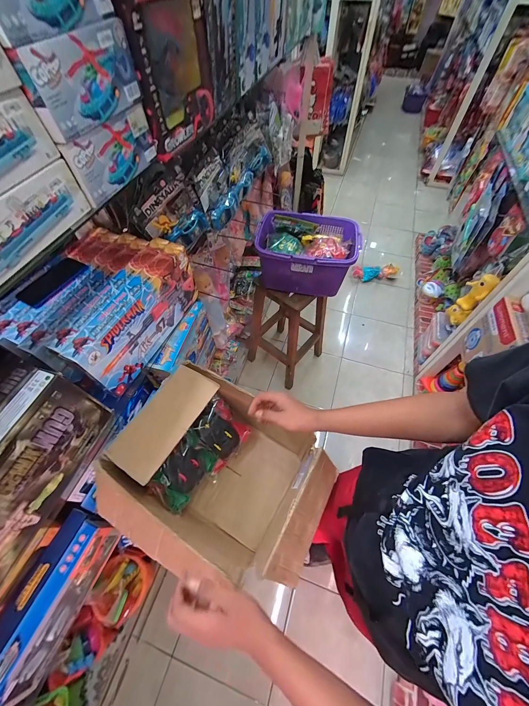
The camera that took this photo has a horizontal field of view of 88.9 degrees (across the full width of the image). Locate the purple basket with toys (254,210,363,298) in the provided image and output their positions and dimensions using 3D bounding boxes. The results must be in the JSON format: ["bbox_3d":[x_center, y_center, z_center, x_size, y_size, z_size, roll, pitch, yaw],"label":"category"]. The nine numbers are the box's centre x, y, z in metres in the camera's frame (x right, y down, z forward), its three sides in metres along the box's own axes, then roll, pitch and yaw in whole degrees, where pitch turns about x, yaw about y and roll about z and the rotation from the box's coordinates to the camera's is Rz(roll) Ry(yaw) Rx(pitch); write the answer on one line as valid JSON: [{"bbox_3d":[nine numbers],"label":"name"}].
[{"bbox_3d":[0.170,-0.406,1.140,0.401,0.228,0.265,7,57,4],"label":"purple basket with toys"}]

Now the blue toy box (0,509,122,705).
[{"bbox_3d":[-0.524,0.608,0.673,0.103,0.161,0.363,19,59,11],"label":"blue toy box"}]

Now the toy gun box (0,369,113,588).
[{"bbox_3d":[-0.482,0.265,0.500,0.081,0.200,0.439,16,58,9],"label":"toy gun box"}]

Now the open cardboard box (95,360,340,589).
[{"bbox_3d":[-0.099,0.310,0.670,0.464,0.272,0.384,22,60,13],"label":"open cardboard box"}]

